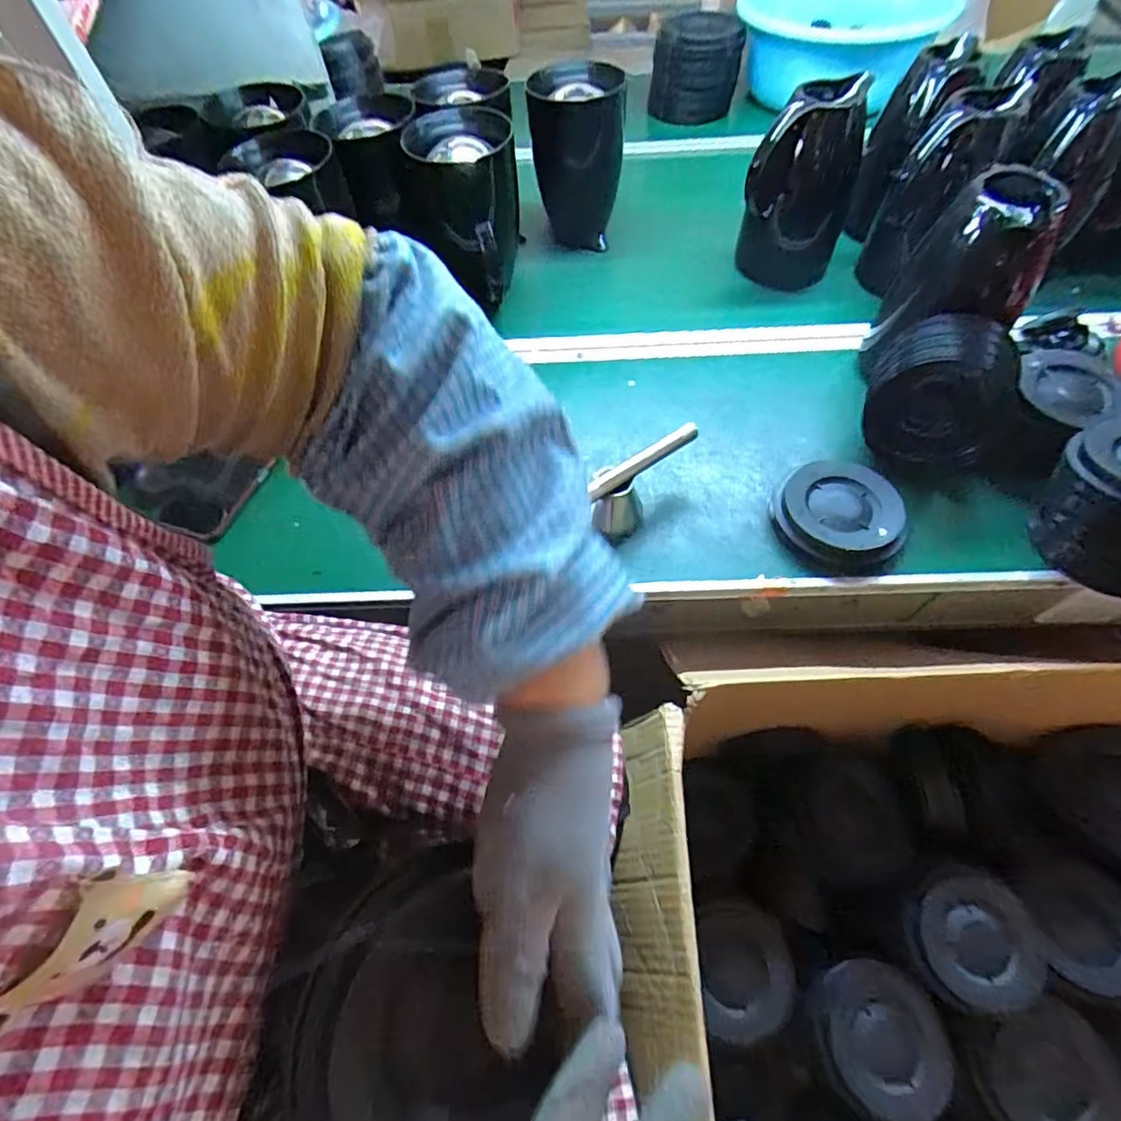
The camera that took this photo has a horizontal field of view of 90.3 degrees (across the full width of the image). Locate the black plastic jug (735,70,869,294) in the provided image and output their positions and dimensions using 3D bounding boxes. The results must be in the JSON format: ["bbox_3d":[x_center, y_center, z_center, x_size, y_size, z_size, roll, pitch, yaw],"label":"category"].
[{"bbox_3d":[0.308,-0.474,0.729,0.134,0.214,0.105,18,60,14],"label":"black plastic jug"}]

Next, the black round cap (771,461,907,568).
[{"bbox_3d":[0.271,-0.045,0.545,0.111,0.029,0.110,-1,57,2],"label":"black round cap"}]

